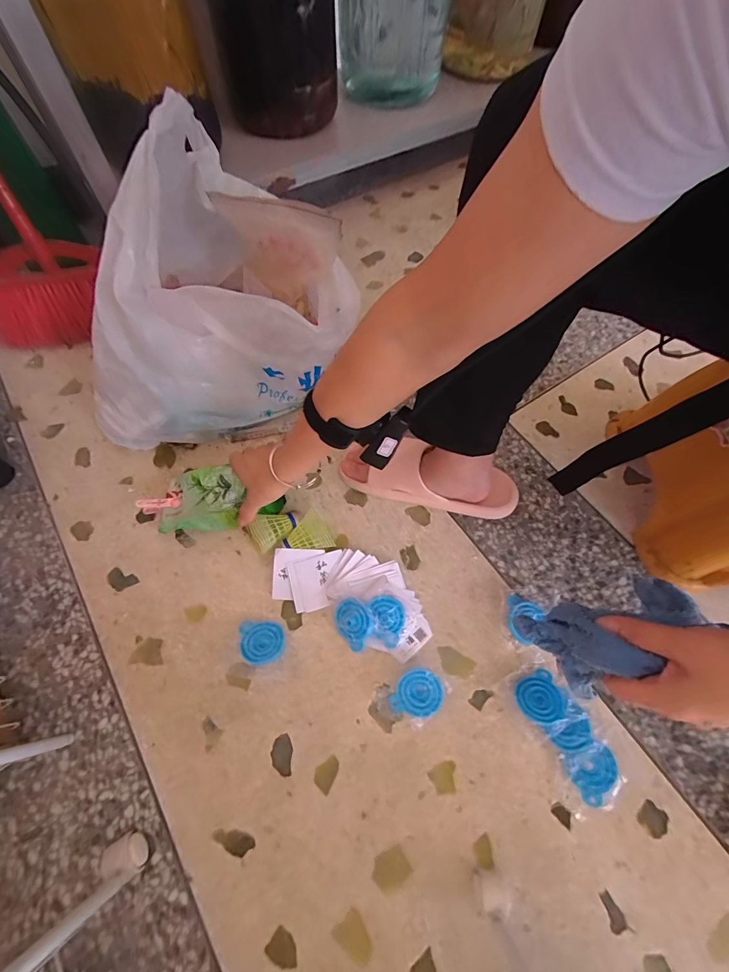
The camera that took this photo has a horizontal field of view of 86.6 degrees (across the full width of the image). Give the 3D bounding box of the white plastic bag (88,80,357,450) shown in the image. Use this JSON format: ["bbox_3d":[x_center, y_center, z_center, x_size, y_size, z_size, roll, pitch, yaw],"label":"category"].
[{"bbox_3d":[-0.214,-0.314,0.593,0.367,0.297,0.405,-4,64,-4],"label":"white plastic bag"}]

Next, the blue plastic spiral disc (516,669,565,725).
[{"bbox_3d":[0.214,0.259,0.475,0.052,0.006,0.056,-7,39,6],"label":"blue plastic spiral disc"}]

